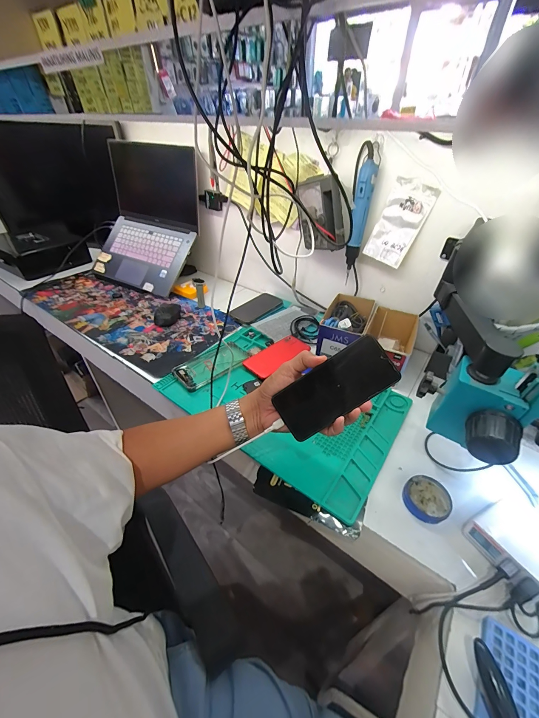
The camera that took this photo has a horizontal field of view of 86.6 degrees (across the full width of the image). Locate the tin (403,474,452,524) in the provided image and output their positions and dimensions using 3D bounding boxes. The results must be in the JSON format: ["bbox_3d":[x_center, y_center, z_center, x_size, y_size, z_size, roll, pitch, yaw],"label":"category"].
[{"bbox_3d":[0.234,0.206,0.424,0.063,0.014,0.061,1,38,-1],"label":"tin"}]

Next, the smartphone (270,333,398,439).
[{"bbox_3d":[0.085,0.039,0.378,0.157,0.005,0.071,-34,84,6],"label":"smartphone"}]

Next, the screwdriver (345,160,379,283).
[{"bbox_3d":[0.199,-0.299,0.636,0.036,0.228,0.031,10,39,10],"label":"screwdriver"}]

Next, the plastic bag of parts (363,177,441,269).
[{"bbox_3d":[0.278,-0.289,0.616,0.086,0.160,0.006,37,41,22],"label":"plastic bag of parts"}]

